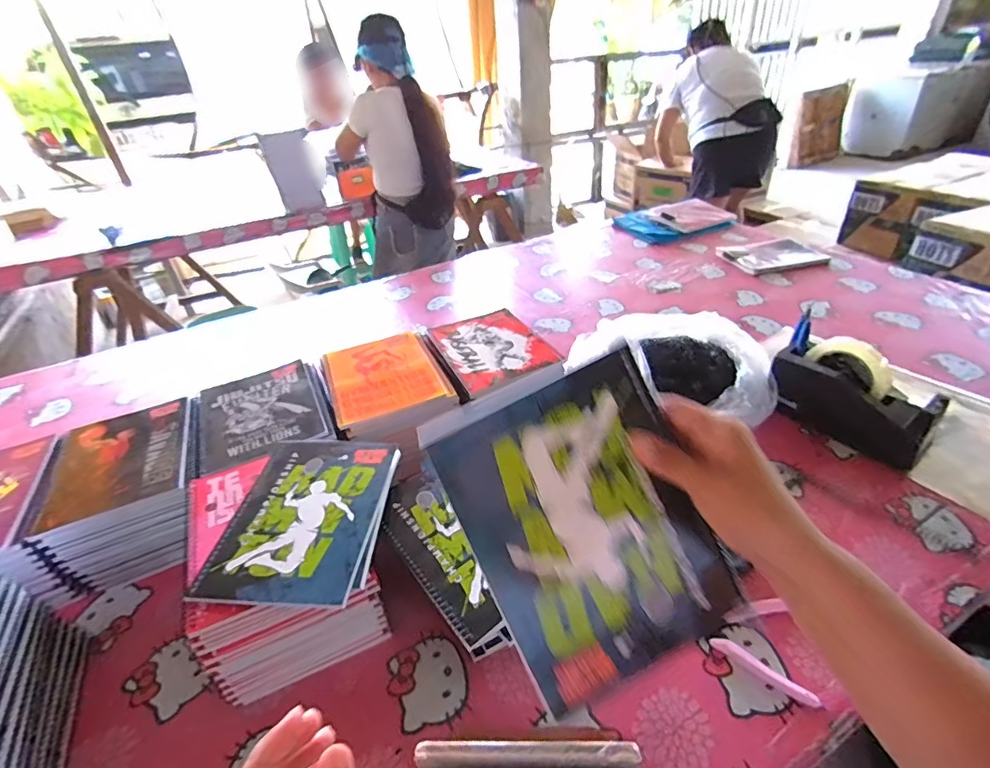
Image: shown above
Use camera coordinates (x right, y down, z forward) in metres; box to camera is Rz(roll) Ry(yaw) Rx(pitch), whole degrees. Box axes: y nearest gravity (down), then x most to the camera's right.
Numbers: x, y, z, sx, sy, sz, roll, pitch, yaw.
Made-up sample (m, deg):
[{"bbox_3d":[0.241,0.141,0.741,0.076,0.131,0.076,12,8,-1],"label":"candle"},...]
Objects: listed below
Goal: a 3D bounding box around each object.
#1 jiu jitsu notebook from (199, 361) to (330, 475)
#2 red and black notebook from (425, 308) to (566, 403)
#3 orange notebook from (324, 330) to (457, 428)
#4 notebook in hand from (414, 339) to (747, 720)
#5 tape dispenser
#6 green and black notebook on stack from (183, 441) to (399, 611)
[{"bbox_3d":[-0.323,0.036,0.655,0.150,0.008,0.199,-21,38,-20],"label":"jiu jitsu notebook"},{"bbox_3d":[-0.010,-0.058,0.756,0.162,0.015,0.212,-18,38,-17],"label":"red and black notebook"},{"bbox_3d":[-0.167,-0.018,0.718,0.156,0.008,0.194,-18,37,-17],"label":"orange notebook"},{"bbox_3d":[0.059,0.087,0.305,0.144,0.195,0.006,-25,1,-9],"label":"notebook in hand"},{"bbox_3d":[0.493,0.017,0.669,0.065,0.128,0.197,-26,41,-26],"label":"tape dispenser"},{"bbox_3d":[-0.197,0.132,0.499,0.167,0.013,0.201,-1,36,7],"label":"green and black notebook on stack"}]

